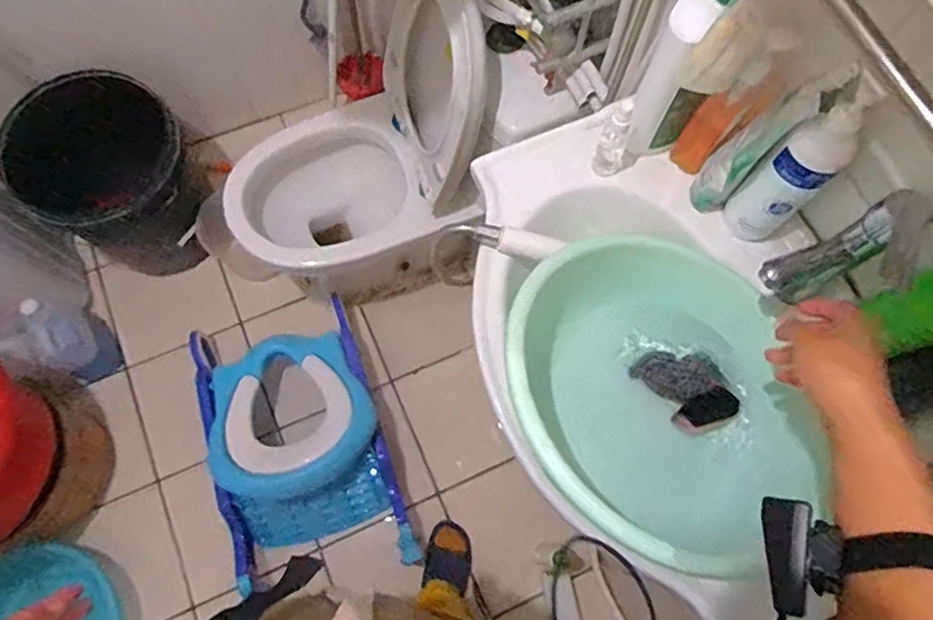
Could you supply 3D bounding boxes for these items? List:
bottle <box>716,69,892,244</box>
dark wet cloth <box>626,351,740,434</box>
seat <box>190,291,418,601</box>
[{"bbox_3d":[0.336,-0.136,0.606,0.050,0.201,0.061,-39,77,-12],"label":"bottle"},{"bbox_3d":[0.260,0.089,0.686,0.086,0.042,0.105,-25,74,-9],"label":"dark wet cloth"},{"bbox_3d":[-0.384,0.312,1.367,0.379,0.191,0.629,-18,73,-6],"label":"seat"}]

